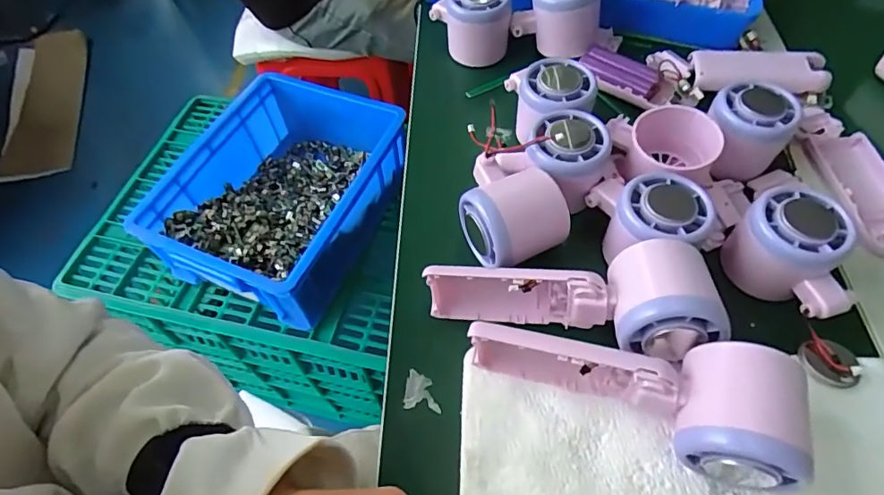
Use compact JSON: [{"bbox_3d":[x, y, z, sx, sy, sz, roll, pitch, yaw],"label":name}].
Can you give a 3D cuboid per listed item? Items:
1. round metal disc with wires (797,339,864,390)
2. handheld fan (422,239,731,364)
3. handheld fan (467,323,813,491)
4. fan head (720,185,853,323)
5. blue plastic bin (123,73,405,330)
[{"bbox_3d":[0.220,0.065,0.283,0.028,0.007,0.026,-1,57,2],"label":"round metal disc with wires"},{"bbox_3d":[0.072,0.029,0.294,0.163,0.051,0.061,-3,57,18],"label":"handheld fan"},{"bbox_3d":[0.093,0.071,0.261,0.162,0.062,0.059,8,58,23],"label":"handheld fan"},{"bbox_3d":[0.219,0.004,0.309,0.058,0.050,0.073,-39,63,-21],"label":"fan head"},{"bbox_3d":[-0.237,-0.081,0.757,0.264,0.124,0.337,20,60,15],"label":"blue plastic bin"}]

